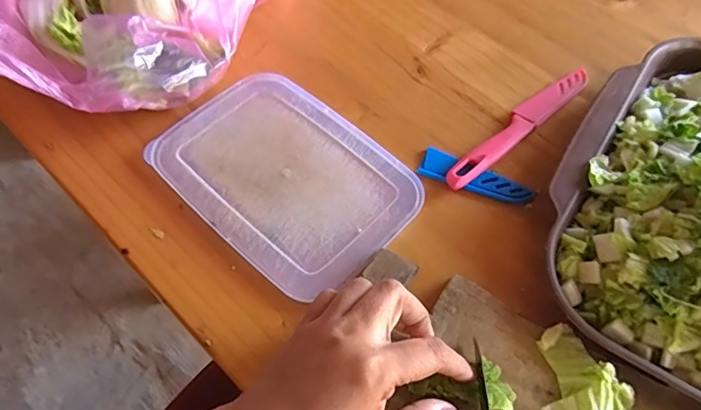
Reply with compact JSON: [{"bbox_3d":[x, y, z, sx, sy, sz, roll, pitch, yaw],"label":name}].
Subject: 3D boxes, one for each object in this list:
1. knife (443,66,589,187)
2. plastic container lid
[{"bbox_3d":[0.139,-0.066,0.428,0.176,0.015,0.023,-38,66,-20],"label":"knife"},{"bbox_3d":[-0.050,-0.024,0.405,0.191,0.009,0.137,40,67,21],"label":"plastic container lid"}]

